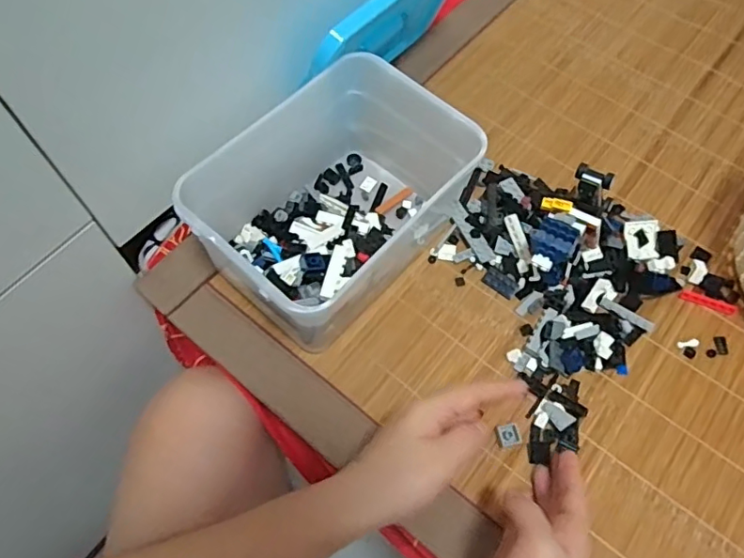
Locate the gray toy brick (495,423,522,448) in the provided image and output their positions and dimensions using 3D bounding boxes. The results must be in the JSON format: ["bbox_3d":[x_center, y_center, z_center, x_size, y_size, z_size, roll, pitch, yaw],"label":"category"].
[{"bbox_3d":[0.108,0.124,0.438,0.018,0.006,0.016,-12,63,-7],"label":"gray toy brick"}]

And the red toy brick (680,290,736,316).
[{"bbox_3d":[0.301,0.021,0.494,0.047,0.004,0.011,21,64,10],"label":"red toy brick"}]

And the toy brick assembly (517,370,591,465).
[{"bbox_3d":[0.149,0.111,0.446,0.047,0.015,0.071,1,62,0],"label":"toy brick assembly"}]

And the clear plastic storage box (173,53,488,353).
[{"bbox_3d":[-0.030,-0.061,0.468,0.154,0.121,0.212,40,69,18],"label":"clear plastic storage box"}]

